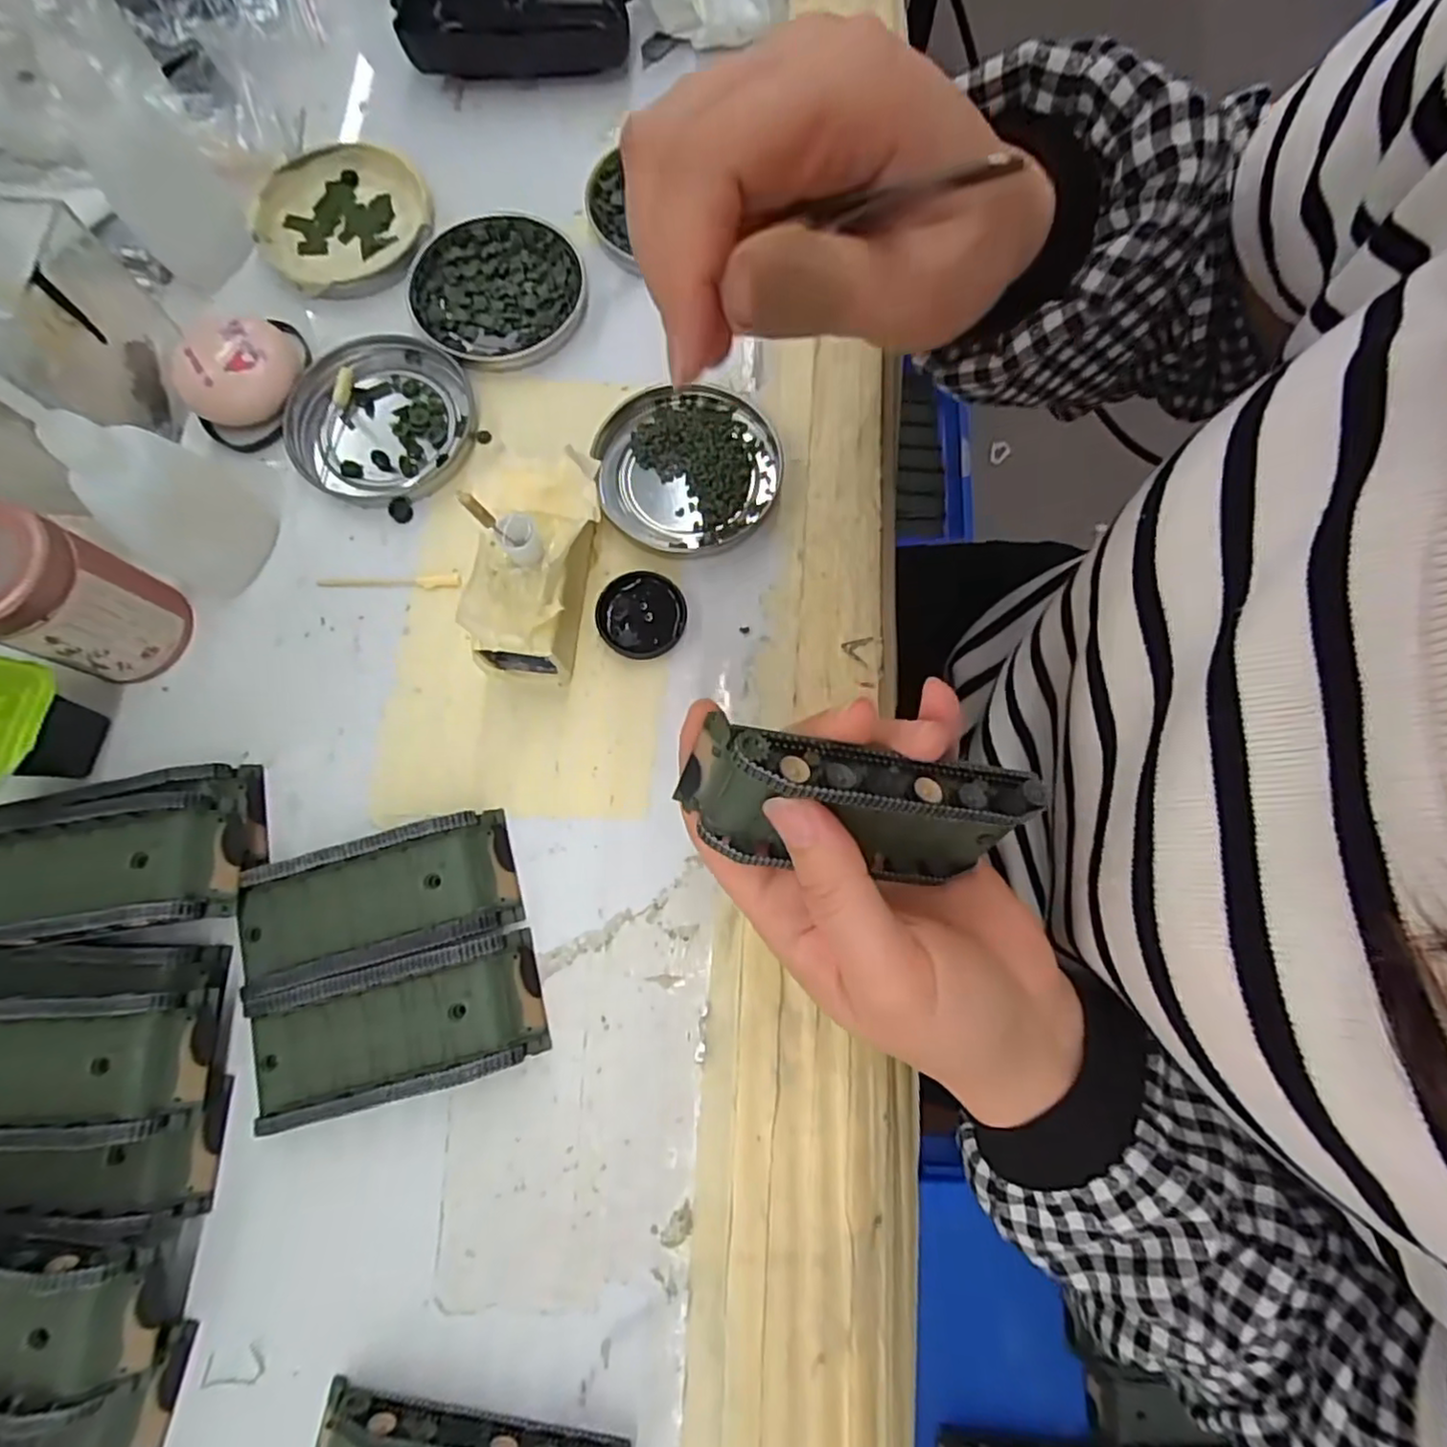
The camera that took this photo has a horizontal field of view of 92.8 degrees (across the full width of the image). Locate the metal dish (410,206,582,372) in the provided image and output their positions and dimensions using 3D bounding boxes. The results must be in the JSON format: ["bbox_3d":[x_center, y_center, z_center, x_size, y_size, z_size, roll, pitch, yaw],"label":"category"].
[{"bbox_3d":[-0.102,-0.197,0.316,0.077,0.009,0.078,0,76,-1],"label":"metal dish"}]

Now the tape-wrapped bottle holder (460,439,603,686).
[{"bbox_3d":[-0.070,-0.063,0.258,0.043,0.060,0.088,13,76,2],"label":"tape-wrapped bottle holder"}]

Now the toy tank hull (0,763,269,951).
[{"bbox_3d":[-0.222,0.048,0.243,0.096,0.033,0.055,-12,77,-4],"label":"toy tank hull"}]

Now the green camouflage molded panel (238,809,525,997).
[{"bbox_3d":[-0.126,0.064,0.248,0.095,0.017,0.043,-15,77,-5],"label":"green camouflage molded panel"}]

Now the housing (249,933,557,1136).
[{"bbox_3d":[-0.114,0.105,0.239,0.096,0.018,0.043,-13,77,-4],"label":"housing"}]

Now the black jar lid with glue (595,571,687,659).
[{"bbox_3d":[-0.033,-0.044,0.280,0.035,0.006,0.034,0,76,-1],"label":"black jar lid with glue"}]

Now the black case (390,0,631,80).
[{"bbox_3d":[-0.103,-0.351,0.345,0.110,0.026,0.050,-5,76,-2],"label":"black case"}]

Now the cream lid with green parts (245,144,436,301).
[{"bbox_3d":[-0.179,-0.239,0.327,0.078,0.015,0.076,0,76,-1],"label":"cream lid with green parts"}]

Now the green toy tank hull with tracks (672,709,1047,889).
[{"bbox_3d":[0.037,0.026,0.194,0.094,0.044,0.025,12,32,-9],"label":"green toy tank hull with tracks"}]

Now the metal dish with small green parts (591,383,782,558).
[{"bbox_3d":[-0.015,-0.109,0.294,0.076,0.009,0.073,0,76,-1],"label":"metal dish with small green parts"}]

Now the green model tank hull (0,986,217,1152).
[{"bbox_3d":[-0.223,0.112,0.227,0.092,0.020,0.044,-1,76,-1],"label":"green model tank hull"}]

